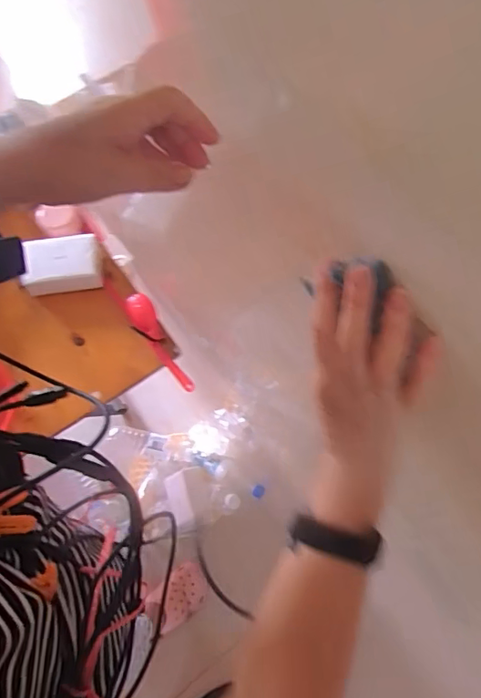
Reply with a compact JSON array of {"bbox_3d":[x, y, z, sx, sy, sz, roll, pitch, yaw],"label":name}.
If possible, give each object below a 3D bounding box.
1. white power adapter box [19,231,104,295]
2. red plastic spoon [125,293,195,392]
[{"bbox_3d":[-0.333,-0.161,0.977,0.149,0.059,0.094,-4,68,-4],"label":"white power adapter box"},{"bbox_3d":[-0.147,-0.009,0.952,0.045,0.022,0.201,-30,87,-14],"label":"red plastic spoon"}]

